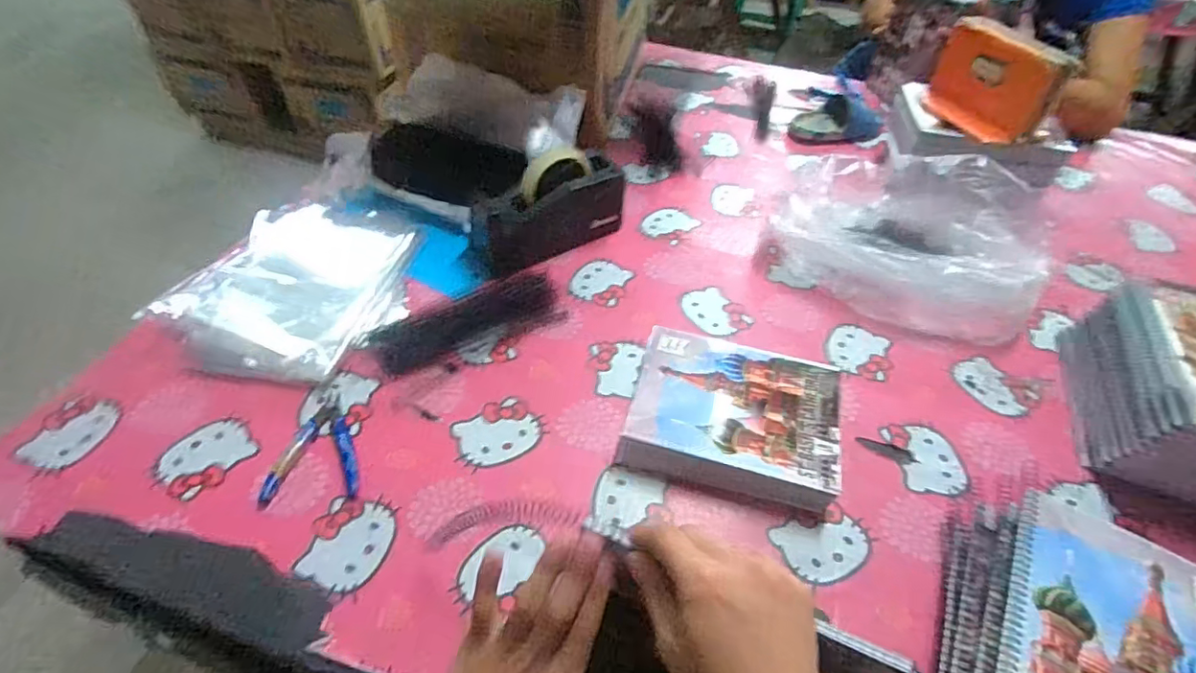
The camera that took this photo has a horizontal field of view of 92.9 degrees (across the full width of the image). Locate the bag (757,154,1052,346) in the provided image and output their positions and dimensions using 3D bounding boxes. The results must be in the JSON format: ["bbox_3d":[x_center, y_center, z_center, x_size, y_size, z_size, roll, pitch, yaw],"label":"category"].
[{"bbox_3d":[0.391,-0.139,0.716,0.299,0.128,0.217,24,52,17],"label":"bag"}]

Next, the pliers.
[{"bbox_3d":[-0.271,0.103,0.543,0.081,0.005,0.119,-8,50,-10],"label":"pliers"}]

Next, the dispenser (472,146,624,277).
[{"bbox_3d":[-0.058,-0.160,0.718,0.204,0.109,0.058,-27,55,-24],"label":"dispenser"}]

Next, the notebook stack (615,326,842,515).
[{"bbox_3d":[0.136,0.079,0.569,0.200,0.044,0.165,14,49,9],"label":"notebook stack"}]

